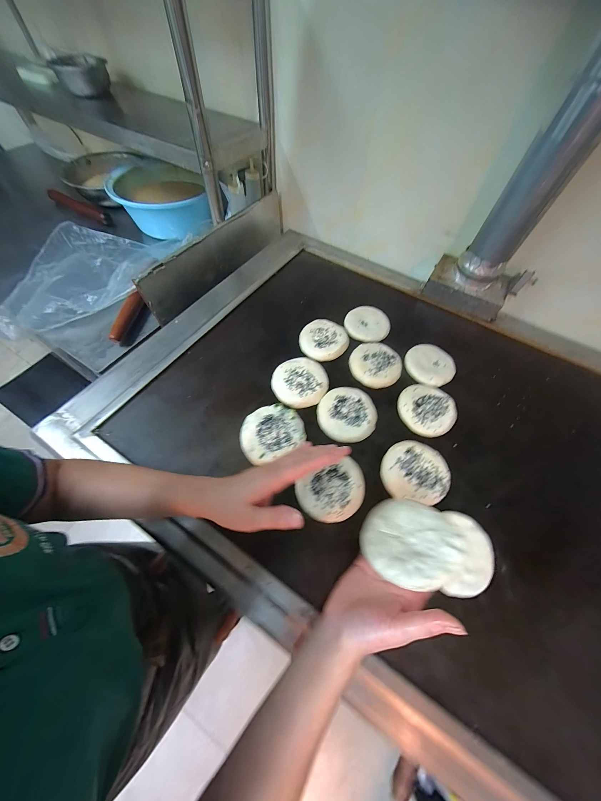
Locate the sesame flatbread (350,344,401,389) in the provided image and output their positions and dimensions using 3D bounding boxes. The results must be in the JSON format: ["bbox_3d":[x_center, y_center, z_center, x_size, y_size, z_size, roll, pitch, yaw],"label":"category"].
[{"bbox_3d":[0.173,-0.083,0.597,0.111,0.026,0.115,2,60,-3],"label":"sesame flatbread"}]

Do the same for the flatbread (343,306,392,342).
[{"bbox_3d":[0.171,-0.193,0.662,0.107,0.022,0.115,2,60,-3],"label":"flatbread"}]

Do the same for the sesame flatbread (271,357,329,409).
[{"bbox_3d":[0.000,-0.041,0.560,0.120,0.023,0.114,2,60,-3],"label":"sesame flatbread"}]

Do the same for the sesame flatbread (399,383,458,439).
[{"bbox_3d":[0.264,0.020,0.544,0.115,0.027,0.114,2,60,-3],"label":"sesame flatbread"}]

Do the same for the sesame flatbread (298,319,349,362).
[{"bbox_3d":[0.058,-0.148,0.621,0.111,0.022,0.115,2,60,-3],"label":"sesame flatbread"}]

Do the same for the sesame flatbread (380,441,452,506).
[{"bbox_3d":[0.210,0.130,0.477,0.118,0.021,0.112,2,60,-3],"label":"sesame flatbread"}]

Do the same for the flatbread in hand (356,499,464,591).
[{"bbox_3d":[0.132,0.168,0.316,0.106,0.008,0.106,-32,30,-25],"label":"flatbread in hand"}]

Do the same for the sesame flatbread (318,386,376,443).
[{"bbox_3d":[0.095,0.027,0.528,0.115,0.022,0.119,2,60,-3],"label":"sesame flatbread"}]

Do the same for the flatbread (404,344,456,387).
[{"bbox_3d":[0.303,-0.082,0.605,0.117,0.023,0.109,2,60,-3],"label":"flatbread"}]

